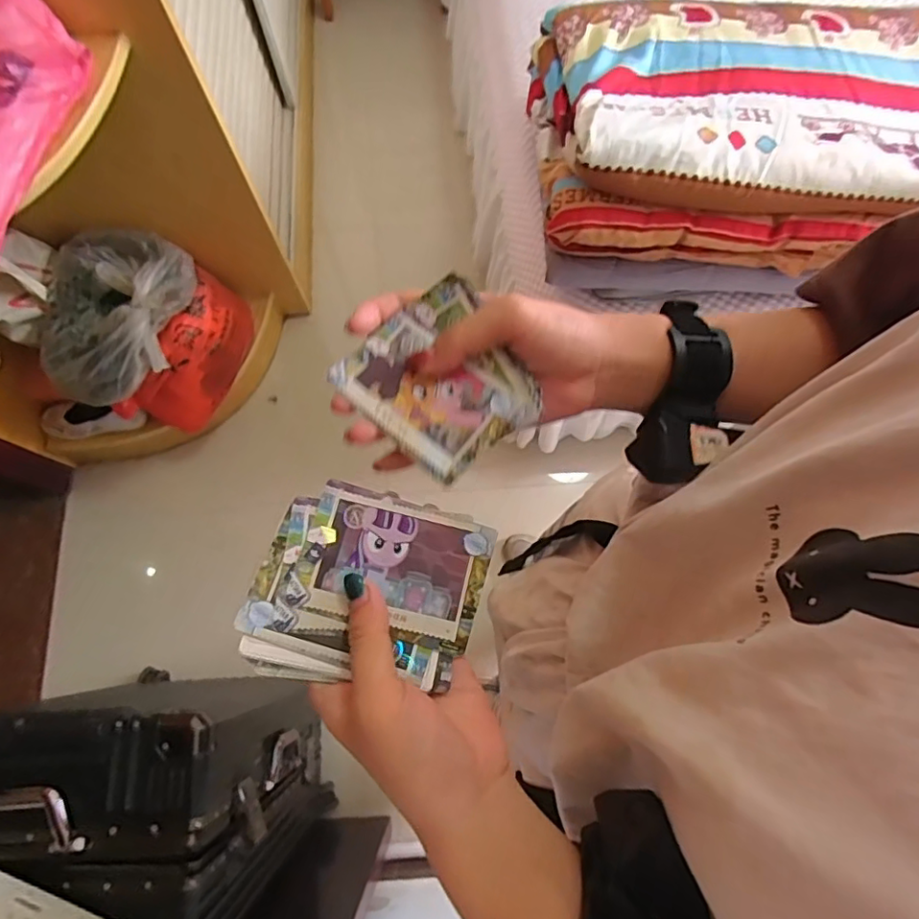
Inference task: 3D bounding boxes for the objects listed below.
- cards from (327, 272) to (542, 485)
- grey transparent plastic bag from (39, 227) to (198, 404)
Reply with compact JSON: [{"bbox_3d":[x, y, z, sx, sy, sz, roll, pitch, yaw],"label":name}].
[{"bbox_3d":[-0.007,-0.043,0.290,0.090,0.010,0.084,43,78,11],"label":"cards"},{"bbox_3d":[-0.654,-0.271,1.053,0.233,0.085,0.324,12,74,3],"label":"grey transparent plastic bag"}]

